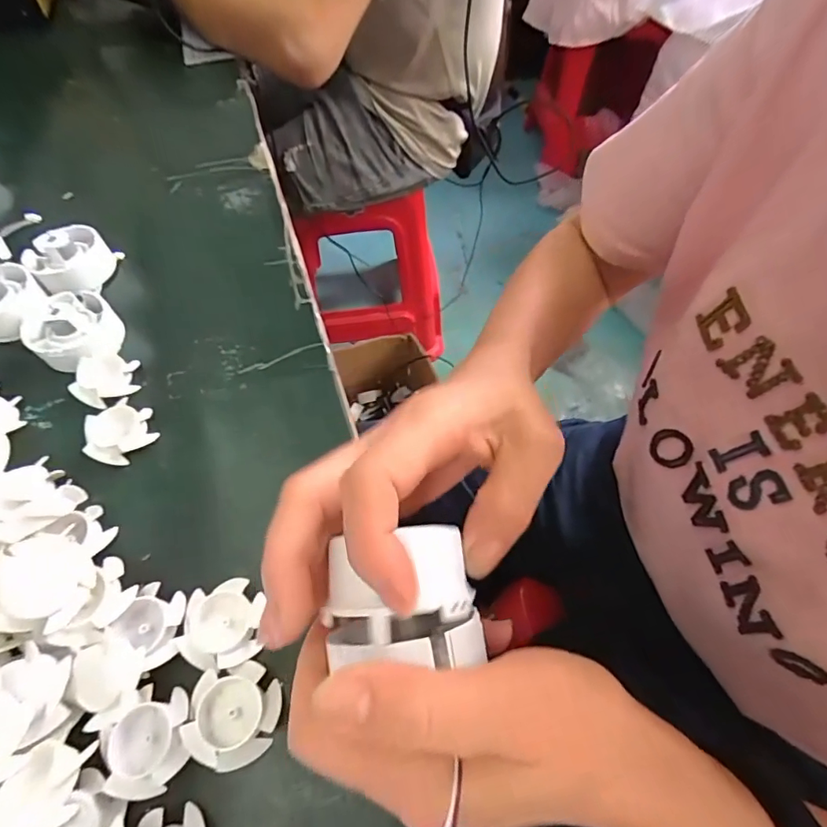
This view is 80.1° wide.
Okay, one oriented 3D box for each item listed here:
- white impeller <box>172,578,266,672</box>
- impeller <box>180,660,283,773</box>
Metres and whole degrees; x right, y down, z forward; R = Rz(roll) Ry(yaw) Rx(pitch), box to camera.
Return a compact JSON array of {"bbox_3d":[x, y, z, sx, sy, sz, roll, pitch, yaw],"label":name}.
[{"bbox_3d":[-0.094,0.103,0.241,0.035,0.010,0.039,-7,58,-3],"label":"white impeller"},{"bbox_3d":[-0.080,0.135,0.222,0.038,0.016,0.040,0,57,1],"label":"impeller"}]

